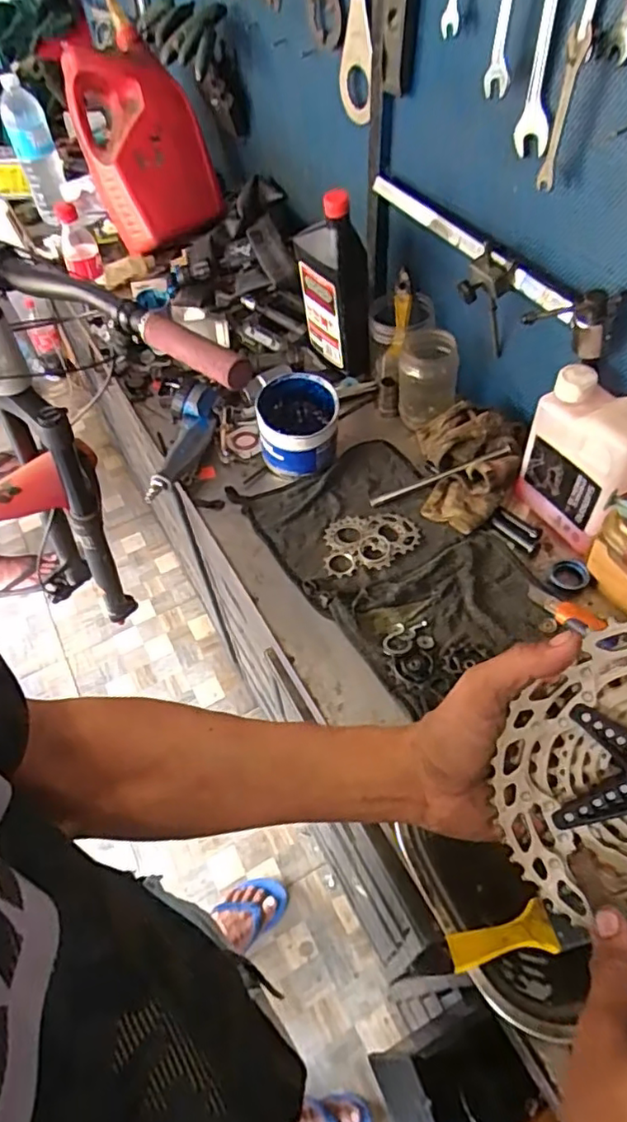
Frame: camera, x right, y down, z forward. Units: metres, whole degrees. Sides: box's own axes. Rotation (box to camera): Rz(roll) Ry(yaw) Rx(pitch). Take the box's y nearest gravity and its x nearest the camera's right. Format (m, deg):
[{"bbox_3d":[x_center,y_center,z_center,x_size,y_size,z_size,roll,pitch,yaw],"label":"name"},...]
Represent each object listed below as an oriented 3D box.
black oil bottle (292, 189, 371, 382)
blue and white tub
[{"bbox_3d":[0.031,-0.367,0.819,0.049,0.244,0.126,-30,58,-18],"label":"black oil bottle"},{"bbox_3d":[-0.018,-0.166,0.769,0.098,0.099,0.094,-2,54,2],"label":"blue and white tub"}]

